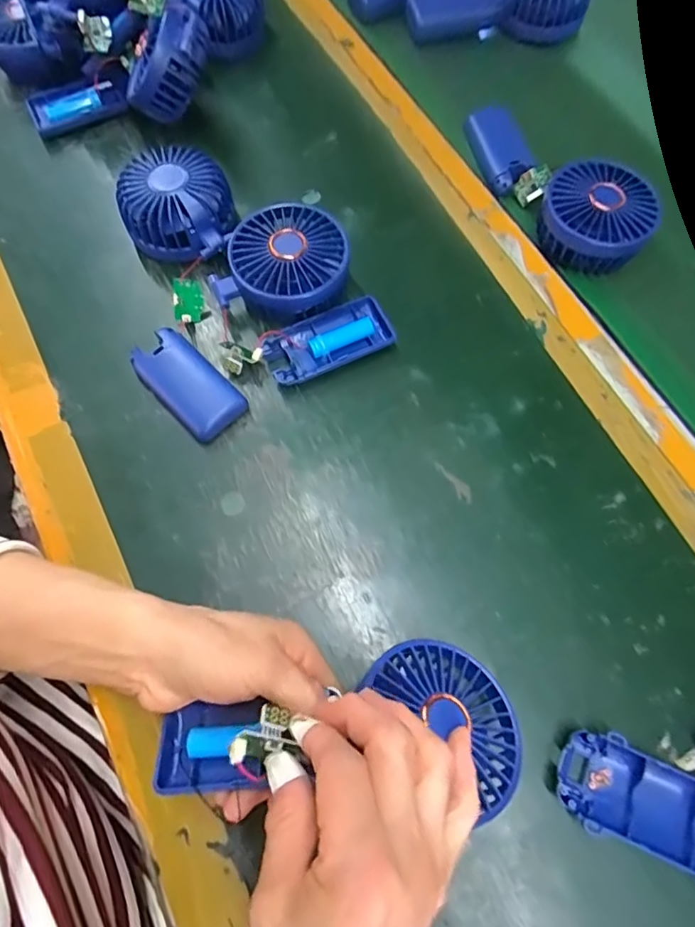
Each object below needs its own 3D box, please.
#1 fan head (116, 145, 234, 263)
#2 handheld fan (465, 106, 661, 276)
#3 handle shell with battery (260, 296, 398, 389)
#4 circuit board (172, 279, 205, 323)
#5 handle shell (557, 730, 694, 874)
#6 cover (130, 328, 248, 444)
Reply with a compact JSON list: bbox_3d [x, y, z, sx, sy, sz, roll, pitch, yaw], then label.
[{"bbox_3d":[-0.133,-0.199,0.416,0.086,0.052,0.075,13,69,4],"label":"fan head"},{"bbox_3d":[0.170,-0.238,0.440,0.081,0.039,0.197,-28,71,-11],"label":"handheld fan"},{"bbox_3d":[-0.013,-0.088,0.393,0.093,0.017,0.044,-24,71,-10],"label":"handle shell with battery"},{"bbox_3d":[-0.121,-0.124,0.403,0.022,0.007,0.030,-10,112,-24],"label":"circuit board"},{"bbox_3d":[0.164,0.187,0.296,0.094,0.019,0.047,19,70,7],"label":"handle shell"},{"bbox_3d":[-0.114,-0.056,0.377,0.044,0.017,0.087,-42,74,-15],"label":"cover"}]

